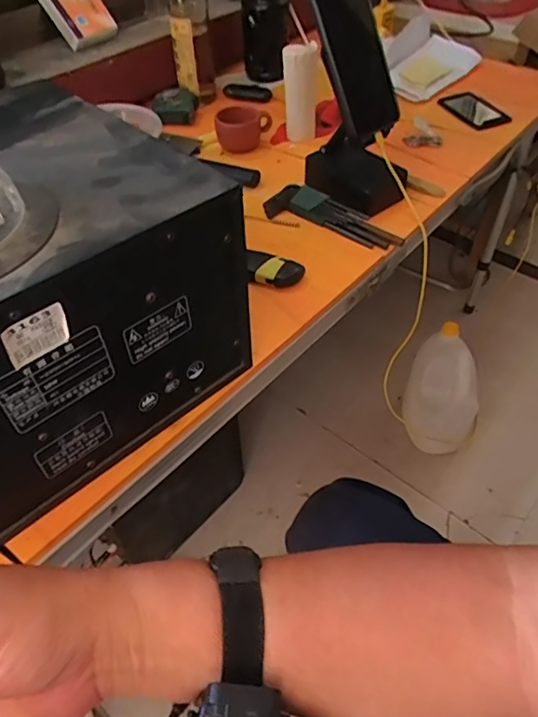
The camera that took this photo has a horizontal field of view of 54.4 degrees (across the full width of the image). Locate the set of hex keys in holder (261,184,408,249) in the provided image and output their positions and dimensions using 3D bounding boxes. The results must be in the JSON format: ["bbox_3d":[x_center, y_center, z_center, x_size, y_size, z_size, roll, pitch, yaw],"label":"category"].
[{"bbox_3d":[0.084,-0.182,0.661,0.179,0.024,0.053,25,53,21],"label":"set of hex keys in holder"}]

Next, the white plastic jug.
[{"bbox_3d":[0.330,0.066,0.985,0.133,0.215,0.131,23,53,20],"label":"white plastic jug"}]

